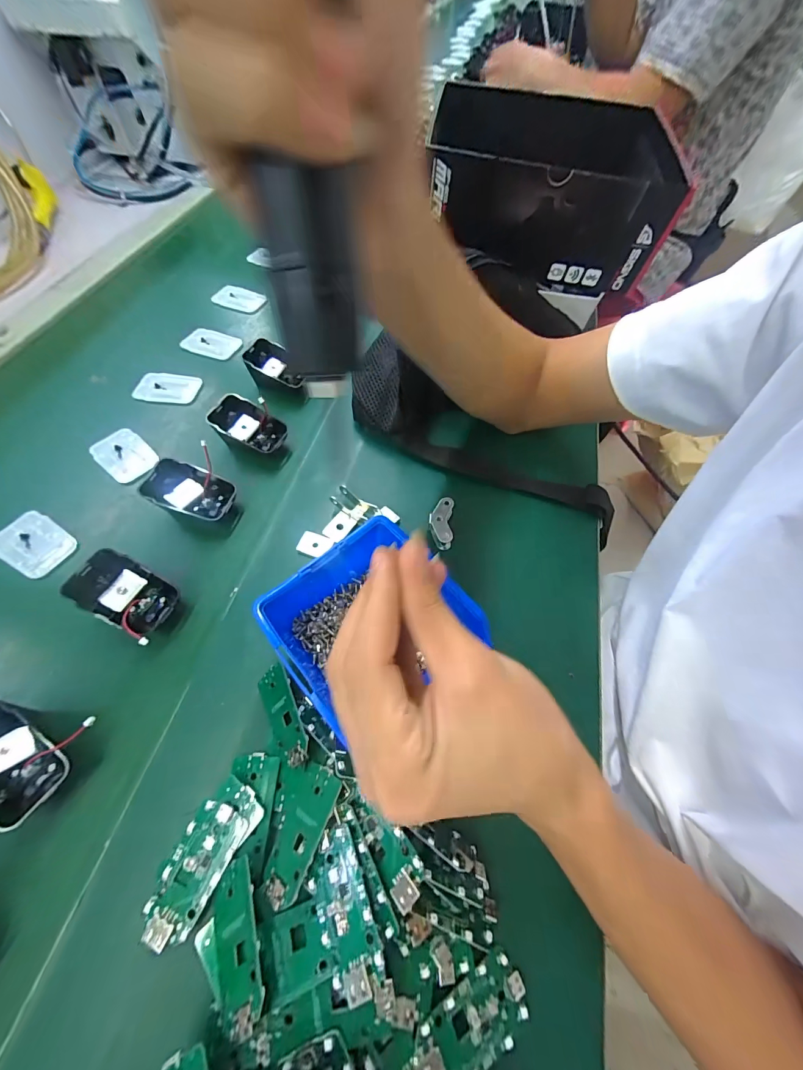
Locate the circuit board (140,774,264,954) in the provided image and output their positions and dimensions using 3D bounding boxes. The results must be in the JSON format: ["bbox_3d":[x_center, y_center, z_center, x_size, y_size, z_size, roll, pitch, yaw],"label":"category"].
[{"bbox_3d":[-0.114,0.185,0.203,0.033,0.006,0.074,28,65,14],"label":"circuit board"}]

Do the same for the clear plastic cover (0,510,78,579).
[{"bbox_3d":[-0.323,0.008,0.309,0.068,0.004,0.045,29,65,15],"label":"clear plastic cover"}]

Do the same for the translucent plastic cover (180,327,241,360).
[{"bbox_3d":[-0.241,-0.244,0.449,0.073,0.011,0.036,17,63,9],"label":"translucent plastic cover"}]

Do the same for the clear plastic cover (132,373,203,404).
[{"bbox_3d":[-0.271,-0.172,0.411,0.073,0.010,0.041,5,61,3],"label":"clear plastic cover"}]

